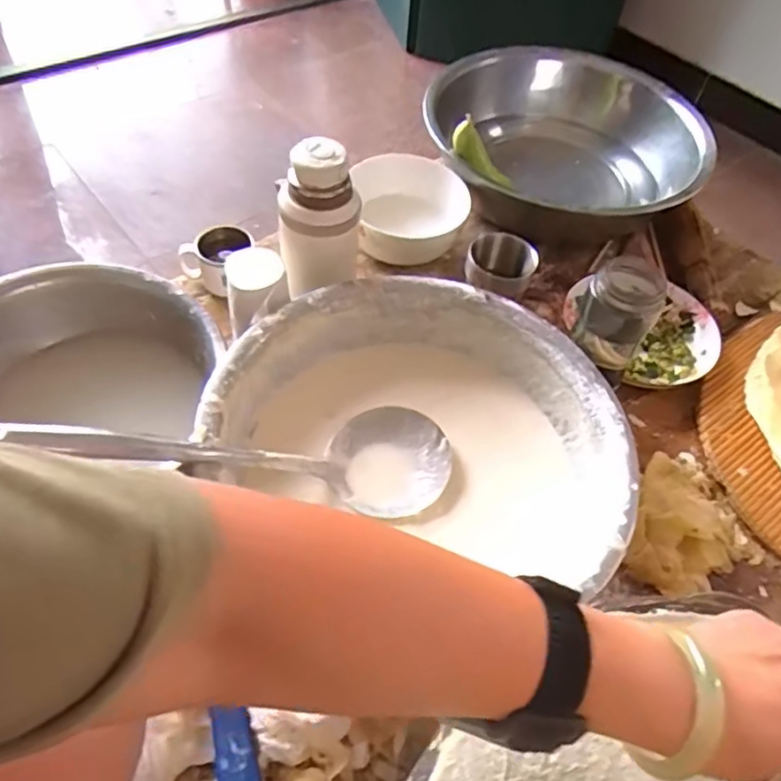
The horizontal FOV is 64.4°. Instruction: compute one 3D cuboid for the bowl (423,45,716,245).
[{"bbox_3d":[0.237,-0.321,0.854,0.342,0.144,0.342,-2,54,-6],"label":"bowl"}]

